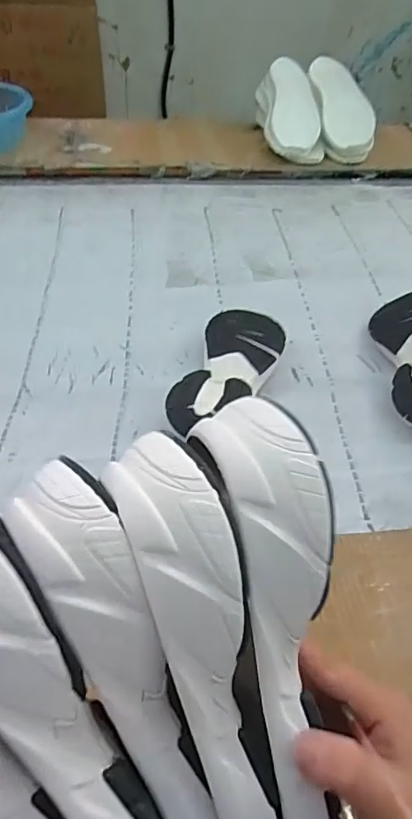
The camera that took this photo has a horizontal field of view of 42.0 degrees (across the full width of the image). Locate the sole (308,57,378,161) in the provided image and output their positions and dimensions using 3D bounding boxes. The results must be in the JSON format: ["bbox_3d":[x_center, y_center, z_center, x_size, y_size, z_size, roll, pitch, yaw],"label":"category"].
[{"bbox_3d":[0.287,-0.663,1.154,0.104,0.055,0.284,-4,71,-11],"label":"sole"}]

